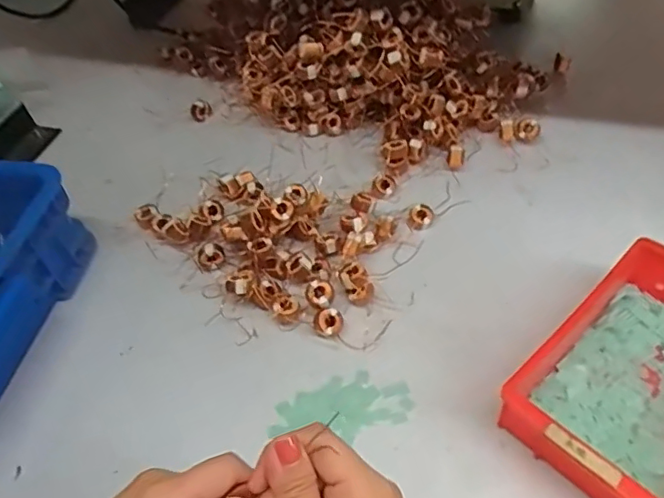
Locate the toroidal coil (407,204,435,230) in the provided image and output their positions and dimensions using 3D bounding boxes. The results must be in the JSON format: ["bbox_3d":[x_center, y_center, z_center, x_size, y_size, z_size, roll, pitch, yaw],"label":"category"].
[{"bbox_3d":[0.089,-0.032,0.567,0.029,0.013,0.024,-17,73,-10],"label":"toroidal coil"}]

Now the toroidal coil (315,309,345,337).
[{"bbox_3d":[-0.003,0.064,0.490,0.024,0.016,0.018,-3,50,3],"label":"toroidal coil"}]

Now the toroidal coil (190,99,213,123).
[{"bbox_3d":[-0.164,-0.174,0.705,0.025,0.028,0.012,-12,53,-14],"label":"toroidal coil"}]

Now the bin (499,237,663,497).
[{"bbox_3d":[0.234,0.095,0.414,0.204,0.065,0.129,-38,57,-24],"label":"bin"}]

